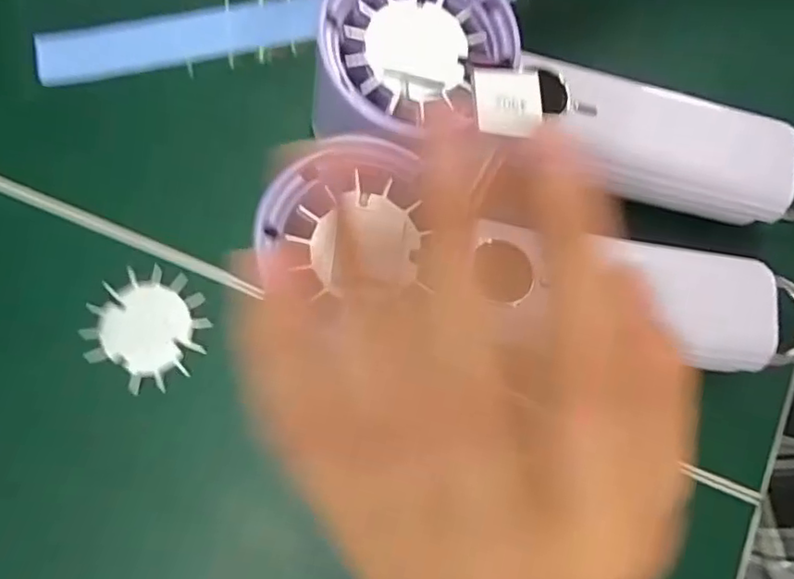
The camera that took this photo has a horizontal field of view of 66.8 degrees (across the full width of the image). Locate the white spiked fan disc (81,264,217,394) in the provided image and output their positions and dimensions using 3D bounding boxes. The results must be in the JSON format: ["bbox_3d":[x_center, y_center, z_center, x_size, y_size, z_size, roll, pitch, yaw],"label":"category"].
[{"bbox_3d":[-0.093,0.014,0.225,0.042,0.005,0.041,0,77,0],"label":"white spiked fan disc"}]

